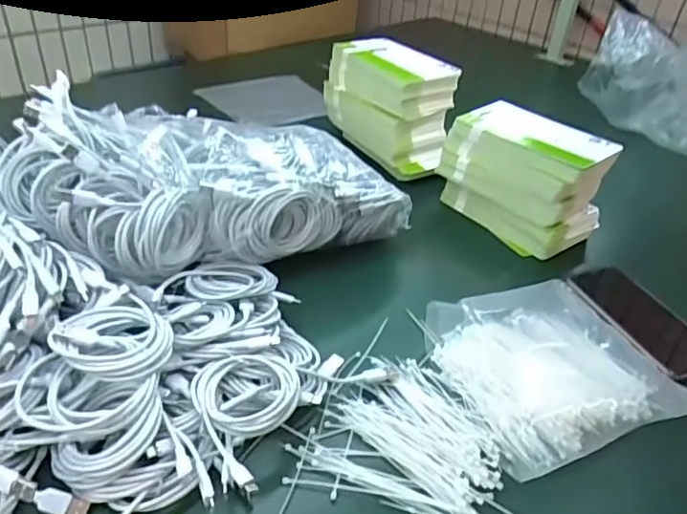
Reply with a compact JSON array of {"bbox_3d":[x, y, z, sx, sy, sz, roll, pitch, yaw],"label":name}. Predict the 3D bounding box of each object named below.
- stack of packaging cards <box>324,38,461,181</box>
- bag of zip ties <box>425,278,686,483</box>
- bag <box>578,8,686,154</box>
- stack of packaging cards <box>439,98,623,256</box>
[{"bbox_3d":[0.065,-0.220,0.807,0.083,0.149,0.192,-25,46,-36],"label":"stack of packaging cards"},{"bbox_3d":[0.194,0.094,0.524,0.198,0.035,0.188,-8,38,-19],"label":"bag of zip ties"},{"bbox_3d":[0.564,-0.285,0.937,0.296,0.163,0.162,17,37,15],"label":"bag"},{"bbox_3d":[0.225,-0.102,0.705,0.099,0.128,0.186,-23,45,-35],"label":"stack of packaging cards"}]

